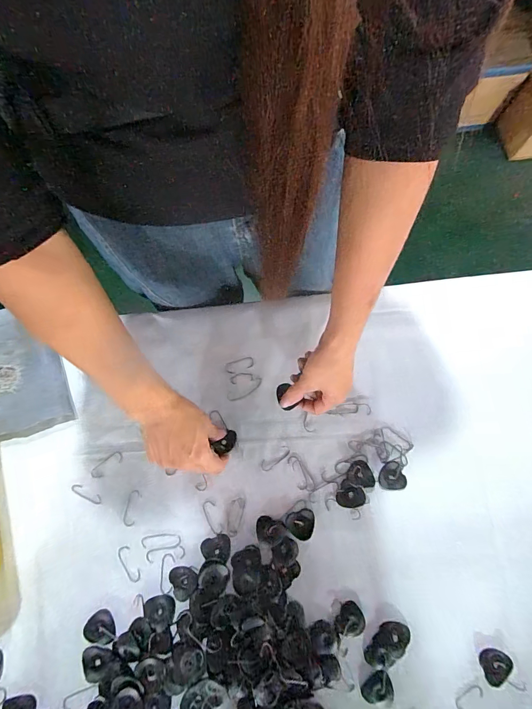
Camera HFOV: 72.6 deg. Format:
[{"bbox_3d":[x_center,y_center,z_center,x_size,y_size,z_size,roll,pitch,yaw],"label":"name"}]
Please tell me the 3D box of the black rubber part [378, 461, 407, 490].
[{"bbox_3d":[0.161,0.158,0.467,0.033,0.006,0.033,0,77,-1],"label":"black rubber part"}]

